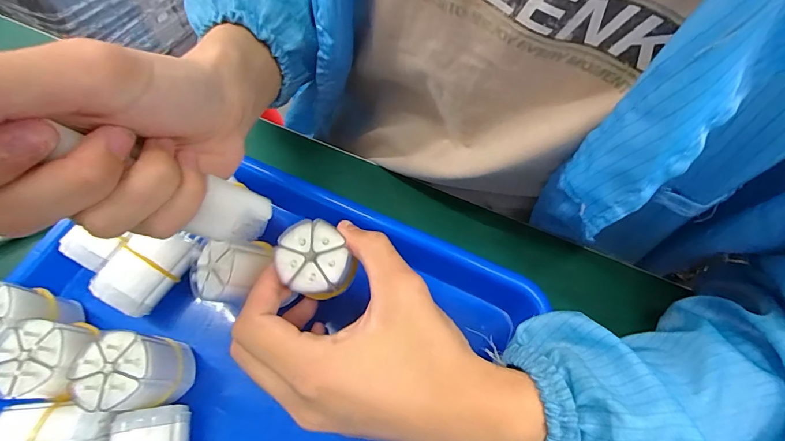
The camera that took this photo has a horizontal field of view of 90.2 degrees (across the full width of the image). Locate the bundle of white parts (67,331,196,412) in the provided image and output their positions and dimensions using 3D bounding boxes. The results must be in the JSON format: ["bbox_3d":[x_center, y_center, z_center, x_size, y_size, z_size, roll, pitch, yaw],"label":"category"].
[{"bbox_3d":[-0.145,0.086,0.222,0.039,0.056,0.037,-1,65,1],"label":"bundle of white parts"}]

